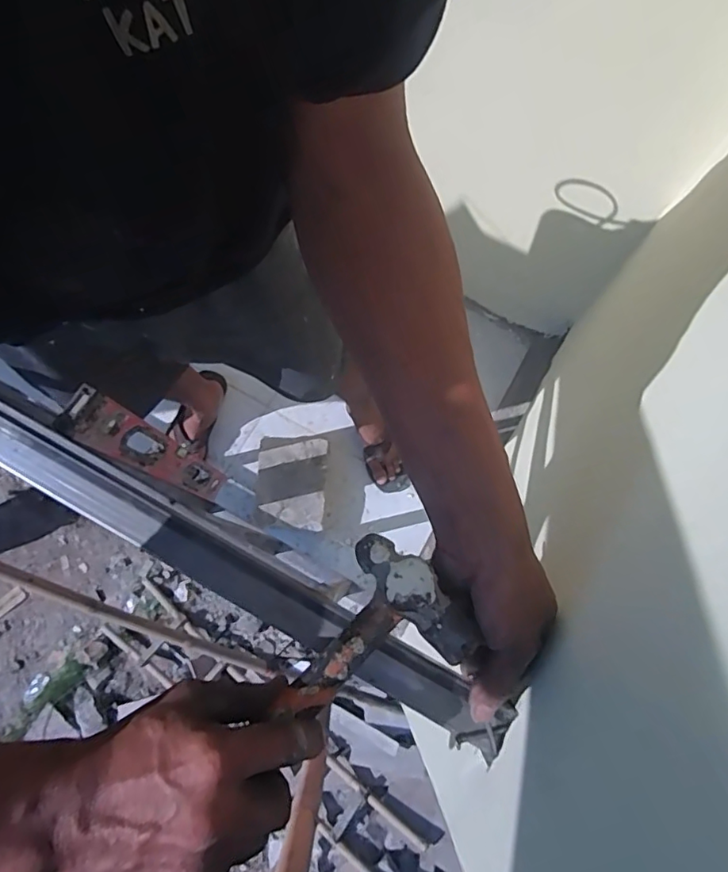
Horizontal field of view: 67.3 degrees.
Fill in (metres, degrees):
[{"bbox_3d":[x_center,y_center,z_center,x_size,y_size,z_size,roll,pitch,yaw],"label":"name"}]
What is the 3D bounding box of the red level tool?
[{"bbox_3d":[-0.322,0.036,0.879,0.030,0.534,0.065,32,79,8],"label":"red level tool"}]

